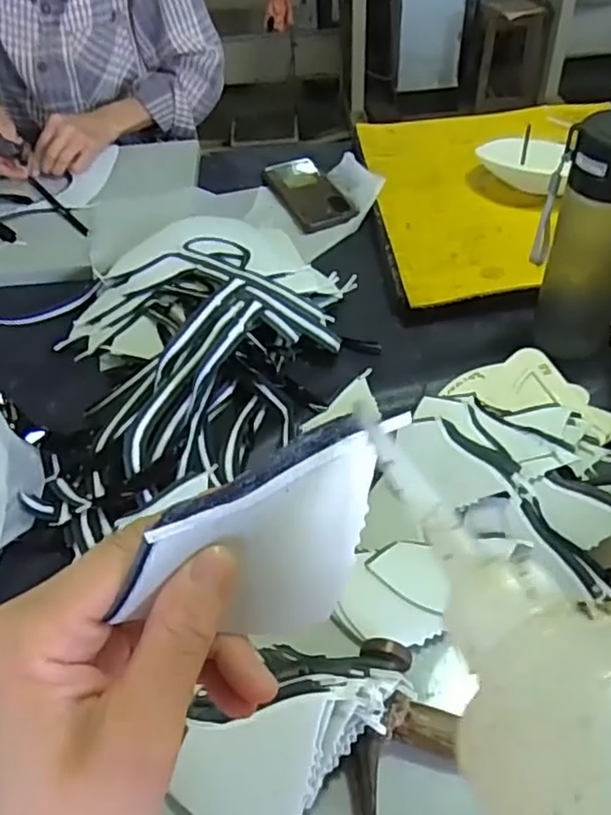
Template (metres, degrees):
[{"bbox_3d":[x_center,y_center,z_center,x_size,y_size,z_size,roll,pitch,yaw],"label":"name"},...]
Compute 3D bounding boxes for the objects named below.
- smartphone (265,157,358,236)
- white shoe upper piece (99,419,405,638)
[{"bbox_3d":[-0.002,-0.287,0.855,0.074,0.015,0.176,-19,49,-13],"label":"smartphone"},{"bbox_3d":[-0.011,0.034,0.201,0.072,0.076,0.005,18,2,-28],"label":"white shoe upper piece"}]

